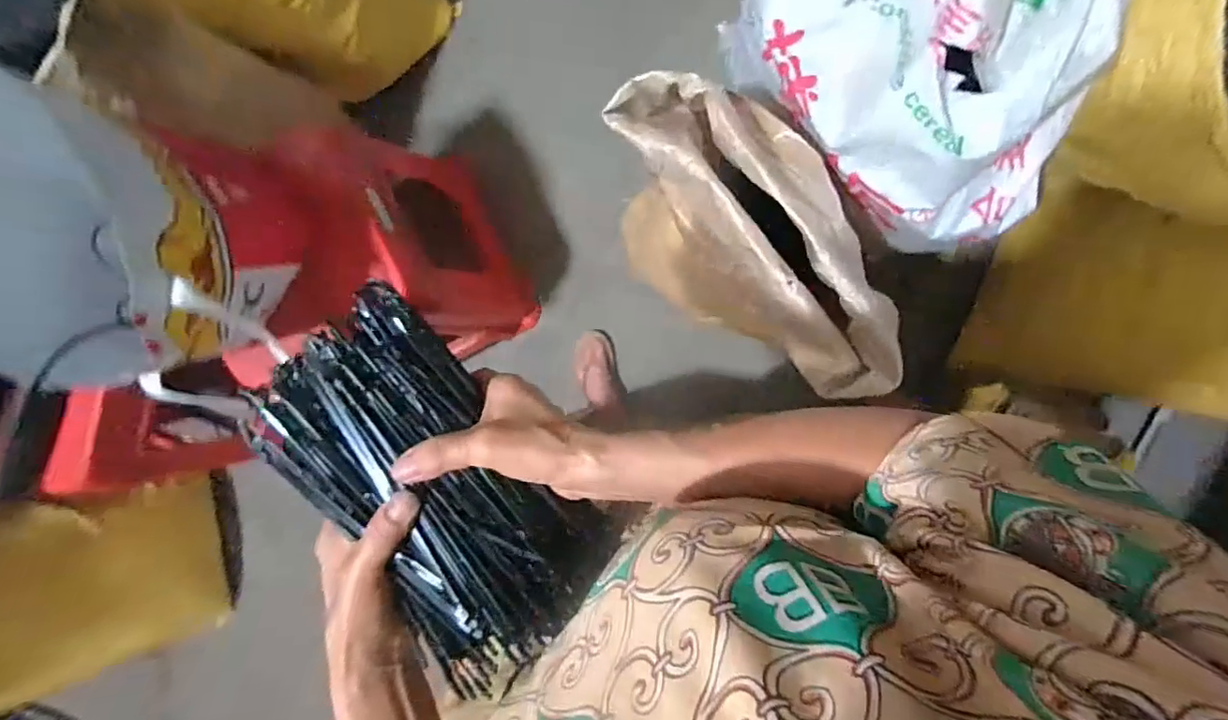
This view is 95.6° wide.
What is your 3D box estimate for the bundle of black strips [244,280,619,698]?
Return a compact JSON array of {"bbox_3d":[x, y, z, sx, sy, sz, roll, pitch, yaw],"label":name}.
[{"bbox_3d":[-0.108,0.074,0.332,0.119,0.039,0.221,-40,90,6],"label":"bundle of black strips"}]

